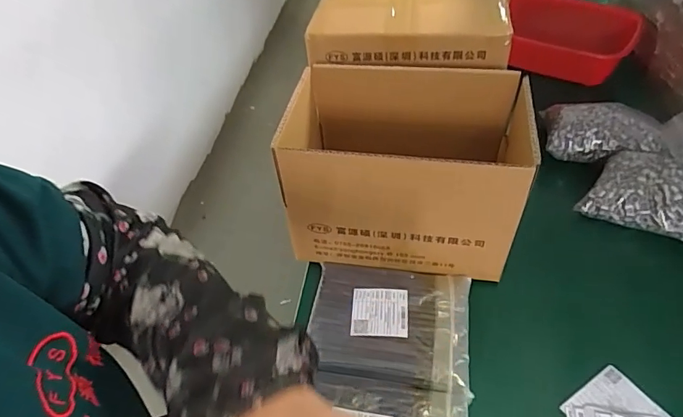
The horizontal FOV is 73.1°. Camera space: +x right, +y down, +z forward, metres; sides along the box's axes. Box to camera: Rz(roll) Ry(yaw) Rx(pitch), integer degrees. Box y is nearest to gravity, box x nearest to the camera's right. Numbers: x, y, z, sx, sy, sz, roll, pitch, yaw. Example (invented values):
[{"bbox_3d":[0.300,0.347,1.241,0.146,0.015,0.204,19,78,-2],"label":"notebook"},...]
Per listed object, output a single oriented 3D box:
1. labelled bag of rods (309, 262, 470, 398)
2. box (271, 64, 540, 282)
[{"bbox_3d":[0.054,0.128,0.528,0.175,0.030,0.147,5,47,10],"label":"labelled bag of rods"},{"bbox_3d":[0.072,-0.051,0.576,0.272,0.176,0.195,7,47,12],"label":"box"}]

